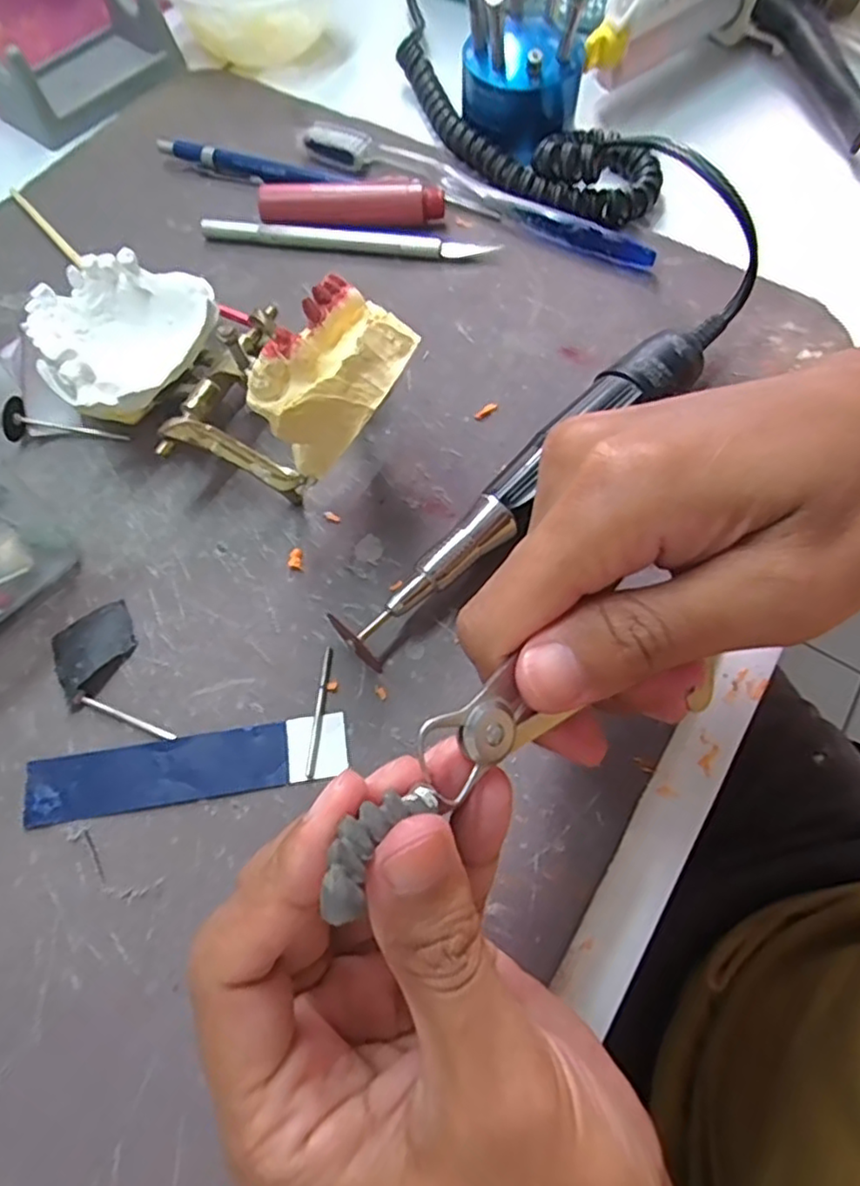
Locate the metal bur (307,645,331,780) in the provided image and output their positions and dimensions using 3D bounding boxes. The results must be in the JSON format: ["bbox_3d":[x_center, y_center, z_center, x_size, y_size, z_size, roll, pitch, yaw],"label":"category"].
[{"bbox_3d":[-0.037,0.039,0.218,0.004,0.004,0.044,4,67,3],"label":"metal bur"}]

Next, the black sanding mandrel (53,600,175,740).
[{"bbox_3d":[-0.110,0.030,0.223,0.027,0.006,0.055,-28,69,-11],"label":"black sanding mandrel"}]

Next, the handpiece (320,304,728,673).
[{"bbox_3d":[0.043,-0.046,0.241,0.194,0.029,0.027,-41,72,-15],"label":"handpiece"}]

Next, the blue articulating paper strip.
[{"bbox_3d":[-0.078,0.056,0.211,0.101,0.004,0.021,-9,67,-3],"label":"blue articulating paper strip"}]

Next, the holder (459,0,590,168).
[{"bbox_3d":[0.045,-0.265,0.318,0.058,0.060,0.058,5,67,3],"label":"holder"}]

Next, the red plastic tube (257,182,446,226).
[{"bbox_3d":[-0.037,-0.184,0.307,0.086,0.017,0.016,0,67,1],"label":"red plastic tube"}]

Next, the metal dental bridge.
[{"bbox_3d":[-0.011,0.046,0.119,0.011,0.006,0.032,30,29,13],"label":"metal dental bridge"}]

